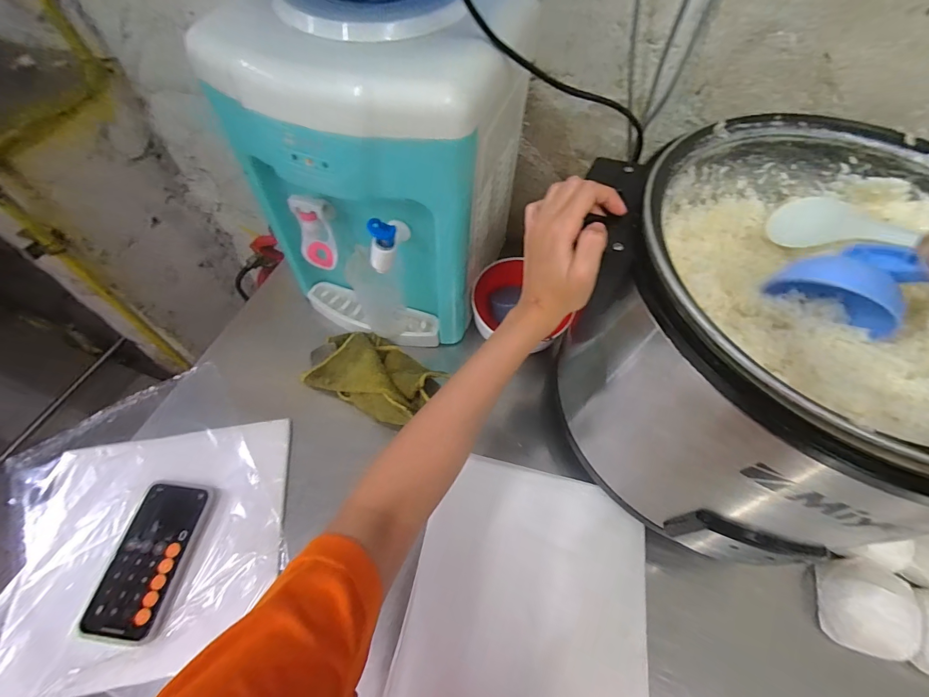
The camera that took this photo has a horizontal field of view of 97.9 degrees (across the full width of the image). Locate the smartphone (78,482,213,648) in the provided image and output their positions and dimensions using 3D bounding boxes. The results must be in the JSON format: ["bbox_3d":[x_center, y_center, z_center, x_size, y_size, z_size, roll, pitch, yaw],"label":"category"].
[{"bbox_3d":[-0.337,0.223,0.433,0.077,0.012,0.148,6,58,2],"label":"smartphone"}]

